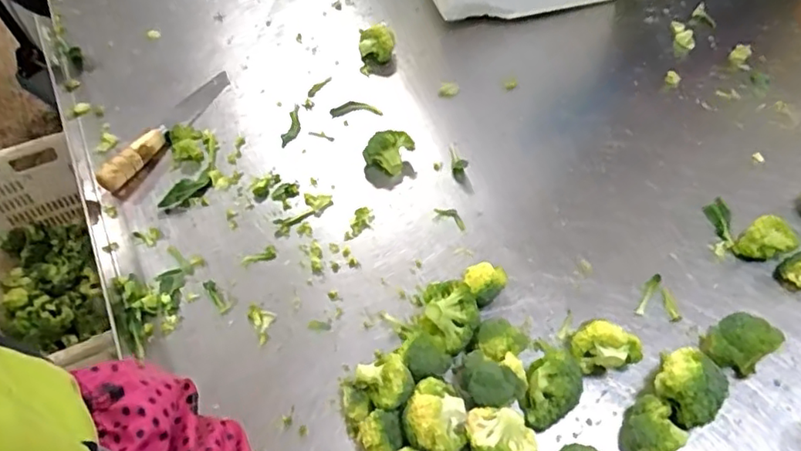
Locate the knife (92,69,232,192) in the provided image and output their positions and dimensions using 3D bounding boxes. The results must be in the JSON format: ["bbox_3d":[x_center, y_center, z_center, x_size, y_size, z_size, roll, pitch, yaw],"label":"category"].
[{"bbox_3d":[-0.261,-0.107,0.700,0.032,0.027,0.189,34,62,20],"label":"knife"}]

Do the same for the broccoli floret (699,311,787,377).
[{"bbox_3d":[0.306,0.104,0.553,0.058,0.045,0.051,-29,61,-19],"label":"broccoli floret"}]

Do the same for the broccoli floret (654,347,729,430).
[{"bbox_3d":[0.241,0.138,0.522,0.053,0.055,0.057,0,56,-1],"label":"broccoli floret"}]

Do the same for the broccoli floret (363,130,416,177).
[{"bbox_3d":[-0.014,-0.083,0.678,0.046,0.030,0.039,20,58,12],"label":"broccoli floret"}]

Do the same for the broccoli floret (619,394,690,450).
[{"bbox_3d":[0.206,0.167,0.505,0.046,0.044,0.045,0,56,-1],"label":"broccoli floret"}]

